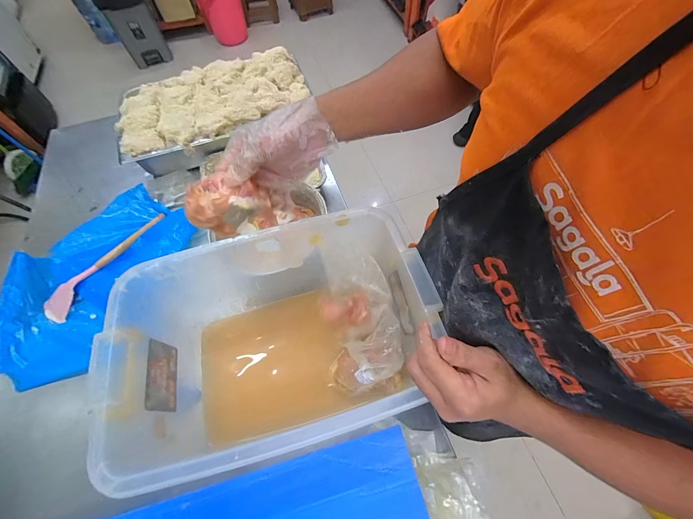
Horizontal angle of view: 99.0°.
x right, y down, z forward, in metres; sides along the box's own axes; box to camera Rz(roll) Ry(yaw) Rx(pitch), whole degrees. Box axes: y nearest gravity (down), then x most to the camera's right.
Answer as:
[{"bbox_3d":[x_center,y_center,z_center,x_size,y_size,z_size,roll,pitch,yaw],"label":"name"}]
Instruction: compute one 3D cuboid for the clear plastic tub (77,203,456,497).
[{"bbox_3d":[-0.103,0.125,0.468,0.427,0.214,0.258,-15,62,-5],"label":"clear plastic tub"}]

